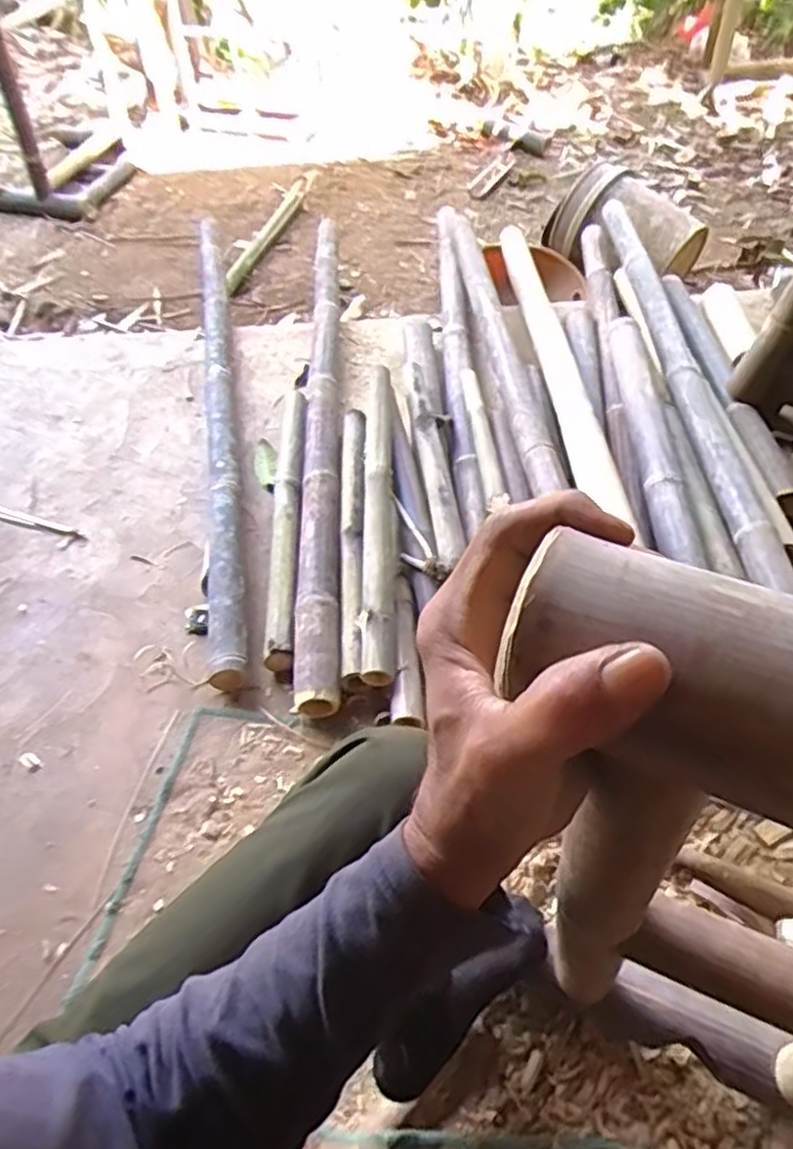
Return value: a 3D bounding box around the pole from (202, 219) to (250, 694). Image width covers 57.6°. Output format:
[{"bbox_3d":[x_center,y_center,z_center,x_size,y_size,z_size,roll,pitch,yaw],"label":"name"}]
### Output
[{"bbox_3d":[-0.382,-0.382,1.549,0.074,0.050,1.451,-9,51,-5],"label":"pole"}]

